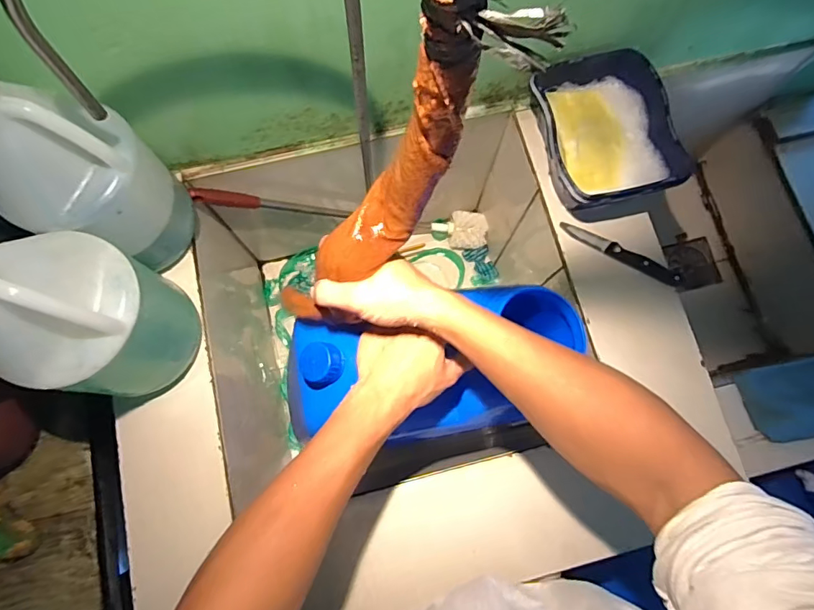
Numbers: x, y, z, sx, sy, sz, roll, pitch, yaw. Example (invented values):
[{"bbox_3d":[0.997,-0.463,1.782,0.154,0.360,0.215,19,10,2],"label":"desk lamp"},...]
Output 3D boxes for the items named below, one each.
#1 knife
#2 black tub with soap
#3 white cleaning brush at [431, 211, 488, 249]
[{"bbox_3d":[0.288,-0.068,0.640,0.167,0.014,0.024,27,77,5],"label":"knife"},{"bbox_3d":[0.254,-0.224,0.636,0.166,0.080,0.207,-11,77,-4],"label":"black tub with soap"},{"bbox_3d":[0.110,-0.155,0.989,0.114,0.050,0.072,2,76,-1],"label":"white cleaning brush"}]

